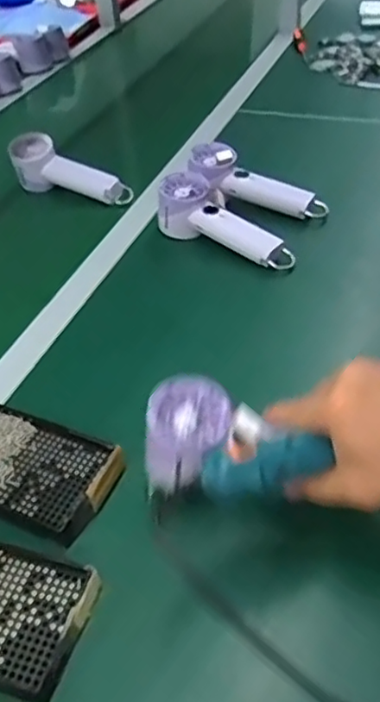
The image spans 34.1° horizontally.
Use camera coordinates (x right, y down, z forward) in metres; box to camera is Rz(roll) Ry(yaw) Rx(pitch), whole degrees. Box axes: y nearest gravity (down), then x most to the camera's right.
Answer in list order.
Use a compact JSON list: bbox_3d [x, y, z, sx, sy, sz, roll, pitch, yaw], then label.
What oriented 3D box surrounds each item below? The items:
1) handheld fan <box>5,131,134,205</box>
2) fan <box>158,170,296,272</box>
[{"bbox_3d":[-0.172,-0.252,0.907,0.190,0.073,0.059,25,51,13],"label":"handheld fan"},{"bbox_3d":[0.039,-0.155,0.754,0.189,0.057,0.065,32,55,33],"label":"fan"}]

